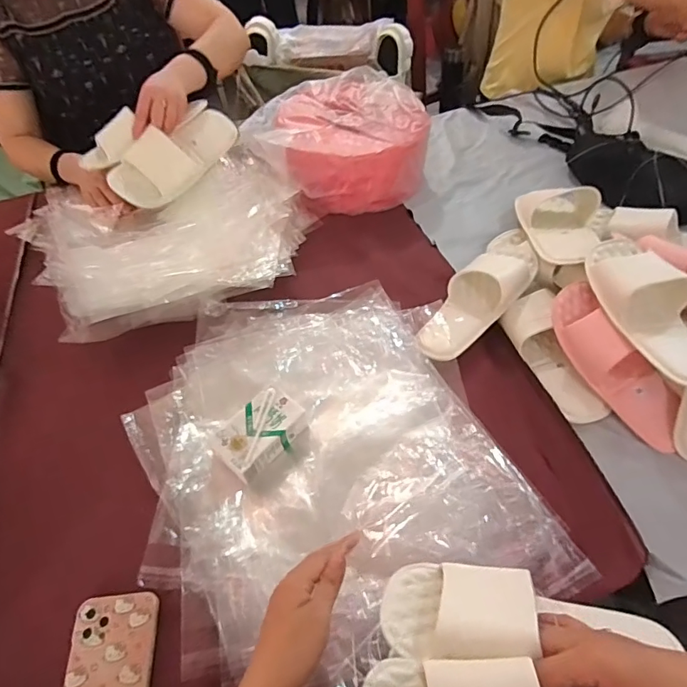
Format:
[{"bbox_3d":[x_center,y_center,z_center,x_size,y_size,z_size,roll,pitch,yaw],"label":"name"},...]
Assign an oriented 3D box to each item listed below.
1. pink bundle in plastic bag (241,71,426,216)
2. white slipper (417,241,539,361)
[{"bbox_3d":[-0.004,-0.383,0.900,0.306,0.135,0.277,0,53,3],"label":"pink bundle in plastic bag"},{"bbox_3d":[0.200,-0.076,0.700,0.095,0.063,0.252,36,75,27],"label":"white slipper"}]

